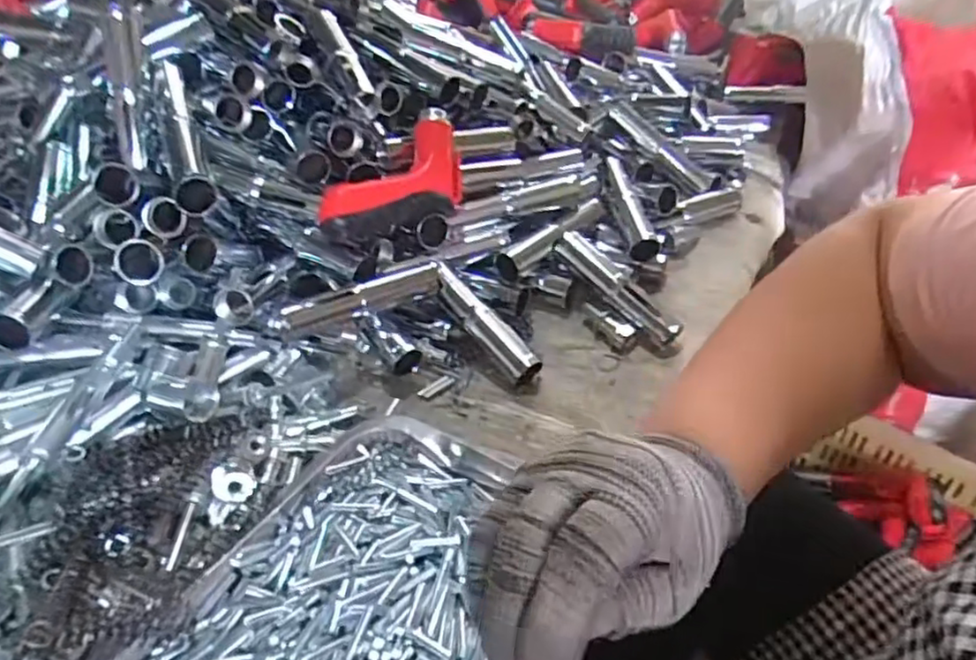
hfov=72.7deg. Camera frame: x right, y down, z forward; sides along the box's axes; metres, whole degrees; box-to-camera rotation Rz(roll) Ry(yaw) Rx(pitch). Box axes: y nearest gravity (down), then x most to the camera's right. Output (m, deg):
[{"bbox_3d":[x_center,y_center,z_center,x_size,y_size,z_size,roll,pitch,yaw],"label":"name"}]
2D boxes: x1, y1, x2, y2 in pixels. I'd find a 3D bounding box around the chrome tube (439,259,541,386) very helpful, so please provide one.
[{"bbox_3d":[-0.005,-0.006,0.515,0.020,0.026,0.119,-30,65,-29],"label":"chrome tube"}]

